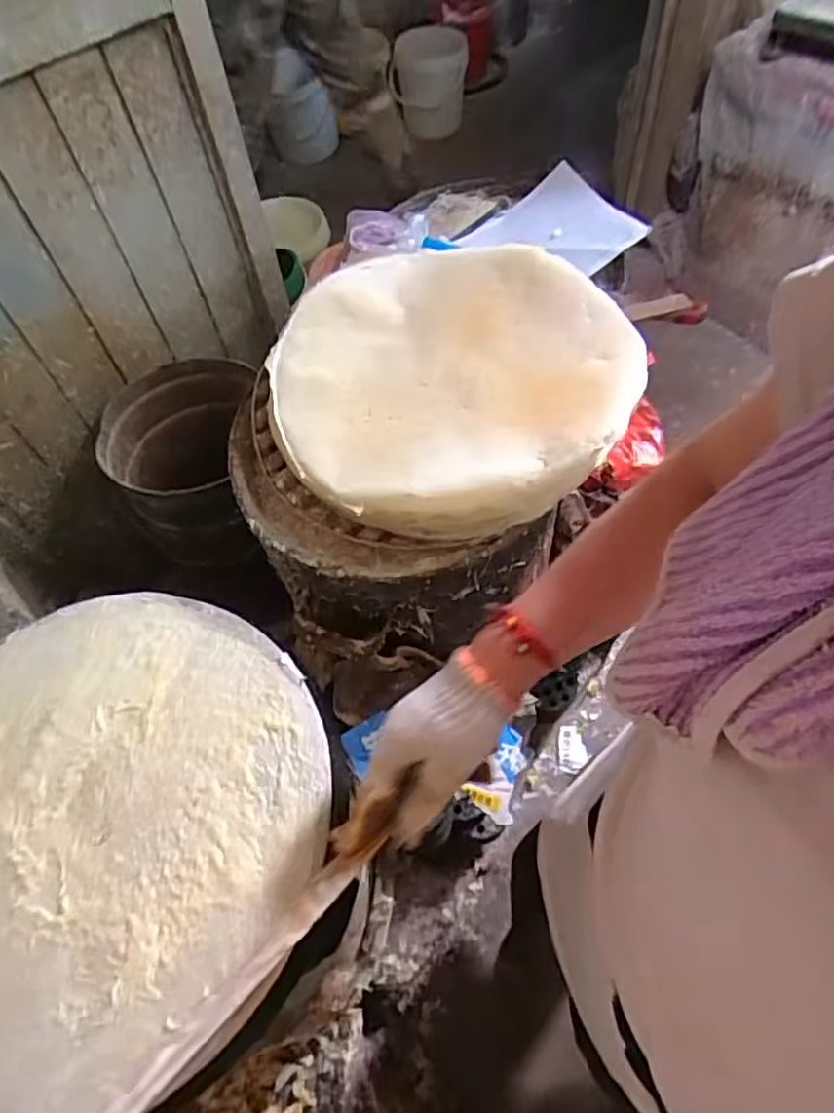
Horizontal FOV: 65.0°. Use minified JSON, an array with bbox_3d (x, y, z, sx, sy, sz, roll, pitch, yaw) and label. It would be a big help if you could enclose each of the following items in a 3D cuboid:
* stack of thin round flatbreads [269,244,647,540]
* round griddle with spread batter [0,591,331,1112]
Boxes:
[{"bbox_3d":[0.034,-0.197,0.685,0.356,0.047,0.361,-10,58,-2],"label":"stack of thin round flatbreads"},{"bbox_3d":[-0.264,0.193,0.502,0.372,0.019,0.348,-2,58,3],"label":"round griddle with spread batter"}]

